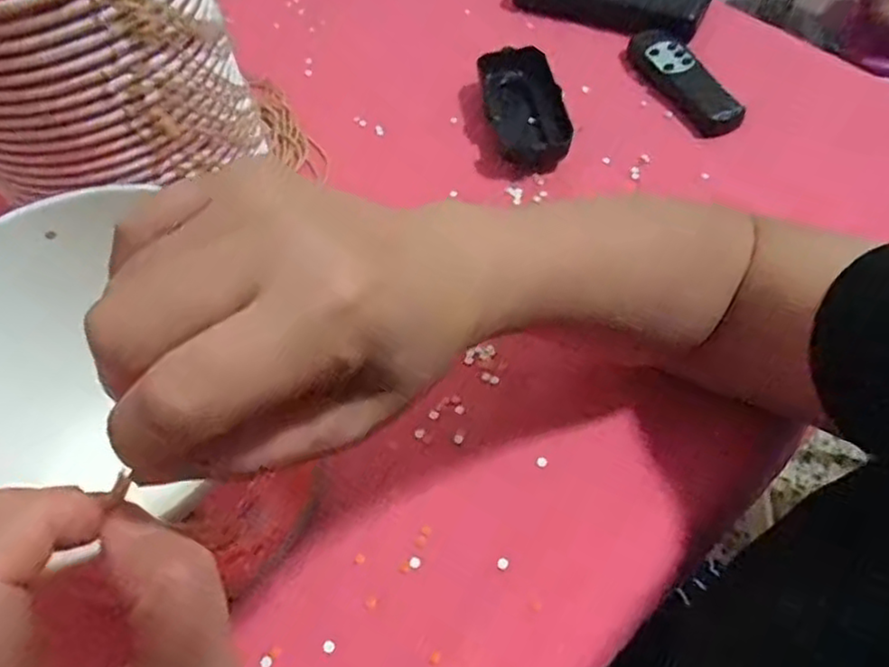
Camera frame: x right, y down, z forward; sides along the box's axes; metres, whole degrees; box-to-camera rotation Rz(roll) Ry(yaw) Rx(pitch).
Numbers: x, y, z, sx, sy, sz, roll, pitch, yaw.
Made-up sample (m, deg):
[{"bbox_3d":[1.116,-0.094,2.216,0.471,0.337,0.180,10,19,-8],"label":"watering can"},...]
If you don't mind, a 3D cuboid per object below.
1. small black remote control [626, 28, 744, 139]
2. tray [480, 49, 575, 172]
[{"bbox_3d":[0.175,-0.186,0.501,0.039,0.009,0.108,-34,65,6],"label":"small black remote control"},{"bbox_3d":[0.060,-0.162,0.487,0.051,0.025,0.105,-10,56,-3],"label":"tray"}]

